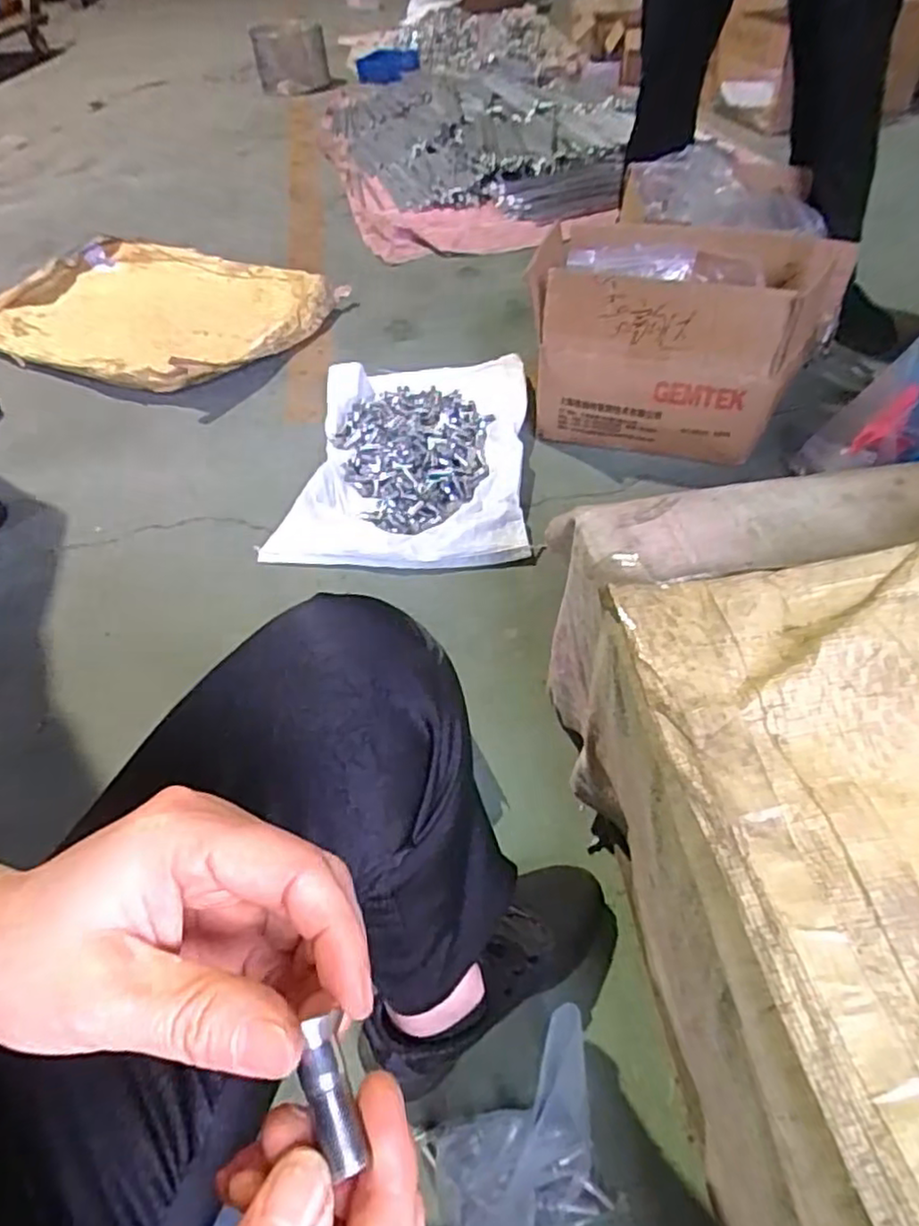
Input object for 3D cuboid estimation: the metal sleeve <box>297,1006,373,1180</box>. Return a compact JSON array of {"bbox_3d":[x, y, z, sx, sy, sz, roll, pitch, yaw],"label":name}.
[{"bbox_3d":[-0.033,0.119,0.170,0.011,0.008,0.032,-15,64,-11],"label":"metal sleeve"}]

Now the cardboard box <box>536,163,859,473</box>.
[{"bbox_3d":[0.362,-0.453,1.099,0.414,0.241,0.331,14,52,17],"label":"cardboard box"}]

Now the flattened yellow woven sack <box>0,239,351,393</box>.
[{"bbox_3d":[-0.681,-0.691,1.528,0.769,0.064,0.541,20,54,21],"label":"flattened yellow woven sack"}]

